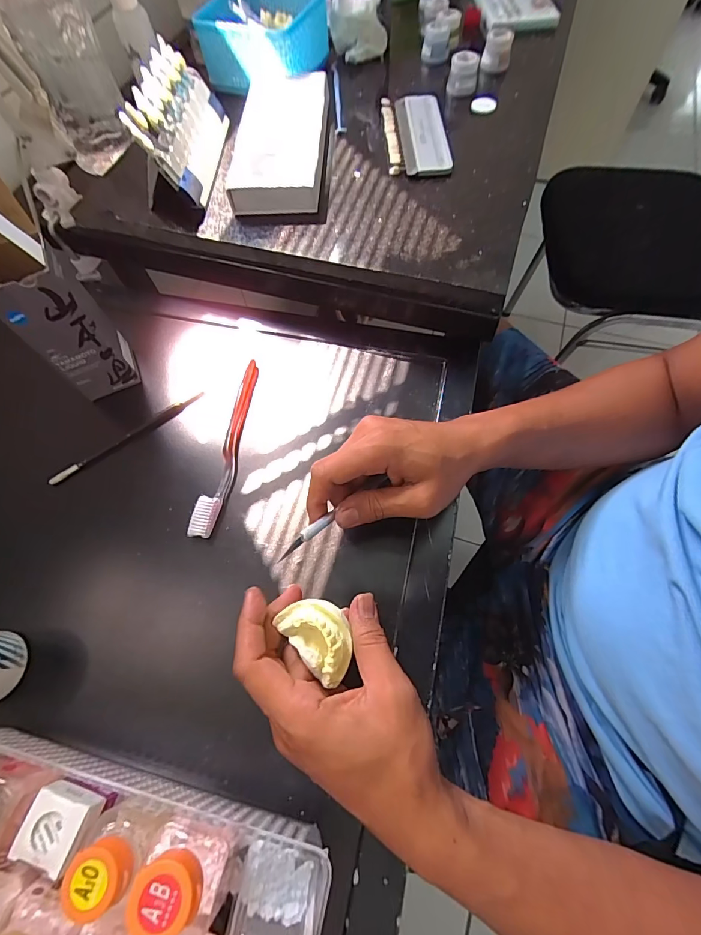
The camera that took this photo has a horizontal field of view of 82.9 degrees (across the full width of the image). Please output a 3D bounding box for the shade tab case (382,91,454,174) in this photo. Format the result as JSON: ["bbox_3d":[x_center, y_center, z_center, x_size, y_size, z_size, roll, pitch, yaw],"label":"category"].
[{"bbox_3d":[0.076,-0.391,0.464,0.071,0.010,0.146,-3,65,2],"label":"shade tab case"}]

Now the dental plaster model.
[{"bbox_3d":[-0.020,0.112,0.266,0.038,0.024,0.056,-41,70,-15],"label":"dental plaster model"}]

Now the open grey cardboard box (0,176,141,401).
[{"bbox_3d":[-0.266,-0.146,0.349,0.063,0.179,0.068,-33,68,-12],"label":"open grey cardboard box"}]

